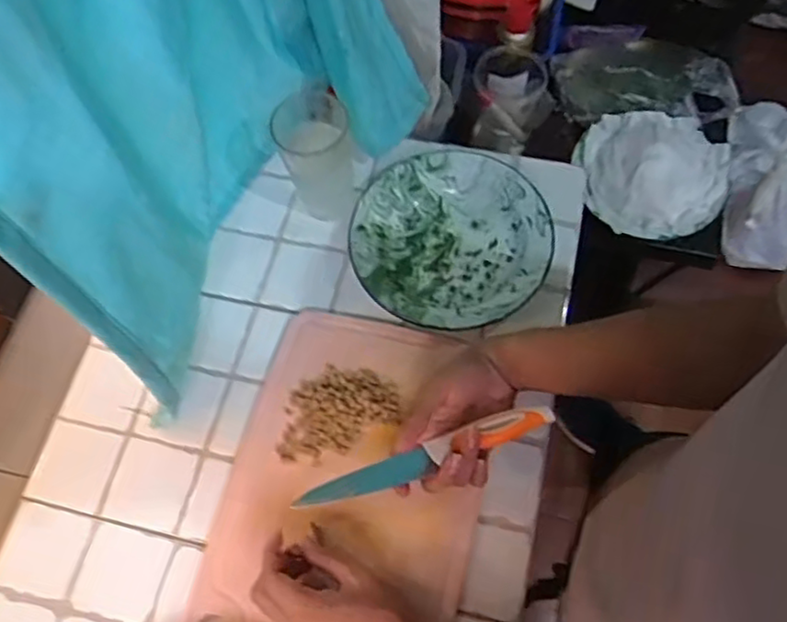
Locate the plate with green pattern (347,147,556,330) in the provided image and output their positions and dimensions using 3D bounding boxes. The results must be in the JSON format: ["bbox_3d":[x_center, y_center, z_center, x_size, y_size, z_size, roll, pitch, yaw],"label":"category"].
[{"bbox_3d":[0.061,-0.077,0.722,0.205,0.035,0.207,-1,67,2],"label":"plate with green pattern"}]

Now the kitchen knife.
[{"bbox_3d":[0.026,0.134,0.597,0.243,0.015,0.028,-22,67,5],"label":"kitchen knife"}]

